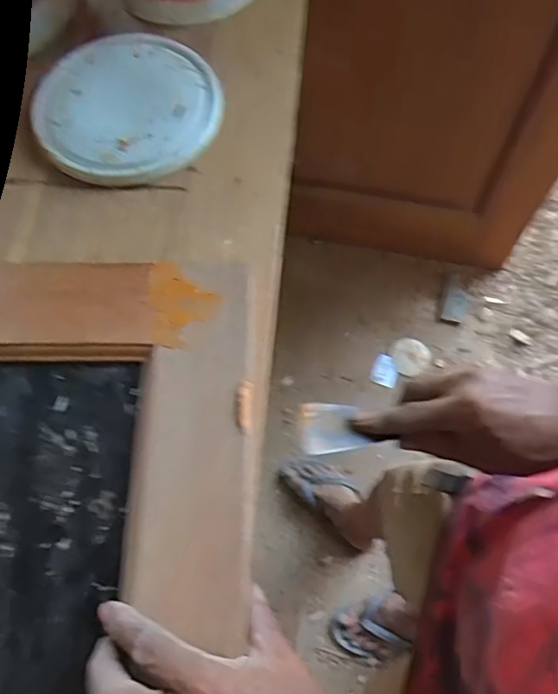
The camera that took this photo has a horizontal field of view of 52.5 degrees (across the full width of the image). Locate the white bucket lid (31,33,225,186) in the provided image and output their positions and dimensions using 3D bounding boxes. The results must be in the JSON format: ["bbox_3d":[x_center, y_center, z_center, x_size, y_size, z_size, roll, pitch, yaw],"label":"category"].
[{"bbox_3d":[-0.143,-0.230,0.534,0.169,0.013,0.170,0,69,0],"label":"white bucket lid"}]

